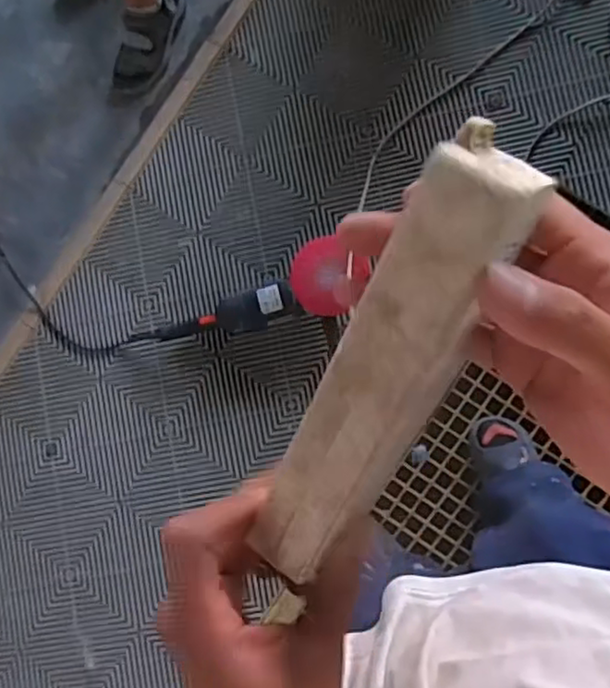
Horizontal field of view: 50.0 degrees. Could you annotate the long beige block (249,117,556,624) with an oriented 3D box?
[{"bbox_3d":[0.025,0.020,0.244,0.040,0.028,0.196,26,118,5],"label":"long beige block"}]

